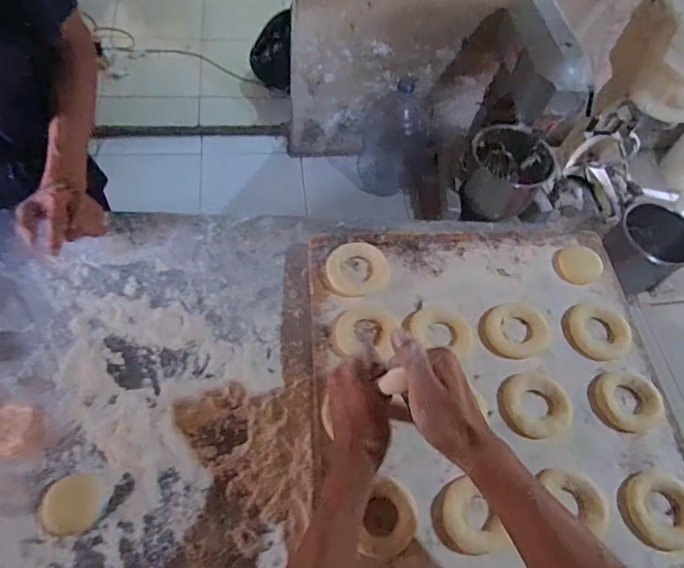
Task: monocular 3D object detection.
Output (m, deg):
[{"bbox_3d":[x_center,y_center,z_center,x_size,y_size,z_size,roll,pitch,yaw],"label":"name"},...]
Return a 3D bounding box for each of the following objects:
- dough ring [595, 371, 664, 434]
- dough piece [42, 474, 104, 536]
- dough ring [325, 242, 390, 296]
[{"bbox_3d":[0.332,0.135,0.566,0.070,0.019,0.070,1,60,-1],"label":"dough ring"},{"bbox_3d":[-0.281,0.230,0.511,0.057,0.005,0.055,-11,61,-8],"label":"dough piece"},{"bbox_3d":[0.020,-0.022,0.628,0.078,0.012,0.076,1,60,-1],"label":"dough ring"}]

